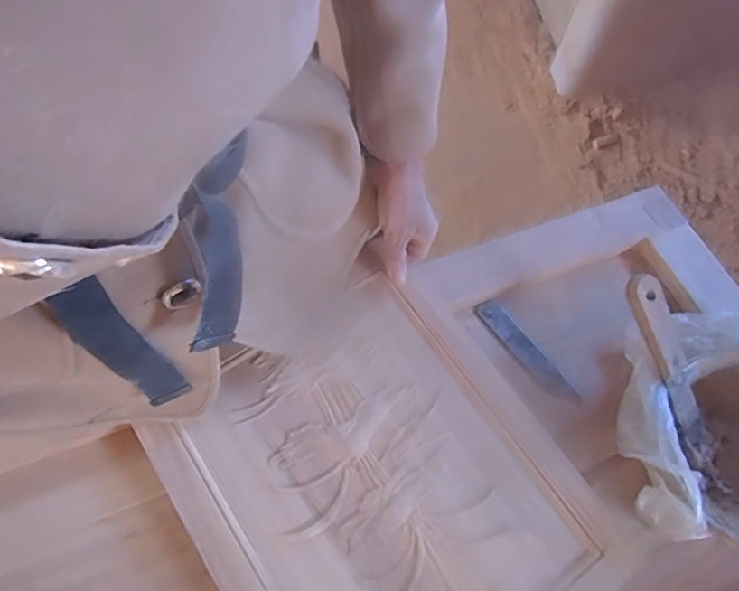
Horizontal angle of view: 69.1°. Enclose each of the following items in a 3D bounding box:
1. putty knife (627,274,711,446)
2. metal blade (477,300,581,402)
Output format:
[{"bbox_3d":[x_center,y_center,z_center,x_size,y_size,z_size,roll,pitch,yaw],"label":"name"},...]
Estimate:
[{"bbox_3d":[0.275,0.061,0.489,0.034,0.014,0.165,-25,96,-13],"label":"putty knife"},{"bbox_3d":[0.162,0.058,0.553,0.025,0.005,0.130,-36,72,-10],"label":"metal blade"}]

